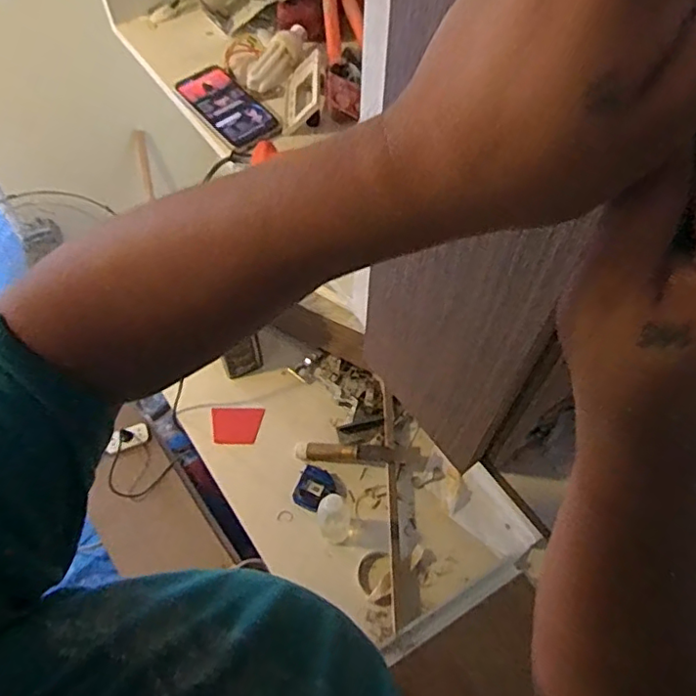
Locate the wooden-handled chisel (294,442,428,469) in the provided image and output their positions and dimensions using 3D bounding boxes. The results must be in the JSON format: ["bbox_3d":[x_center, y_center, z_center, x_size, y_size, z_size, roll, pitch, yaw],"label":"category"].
[{"bbox_3d":[0.023,0.212,1.153,0.253,0.033,0.043,5,59,2],"label":"wooden-handled chisel"}]

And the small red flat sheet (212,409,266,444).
[{"bbox_3d":[-0.231,0.163,1.206,0.104,0.006,0.075,-2,68,-1],"label":"small red flat sheet"}]

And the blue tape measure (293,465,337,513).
[{"bbox_3d":[-0.064,0.273,1.125,0.069,0.032,0.083,24,62,13],"label":"blue tape measure"}]

